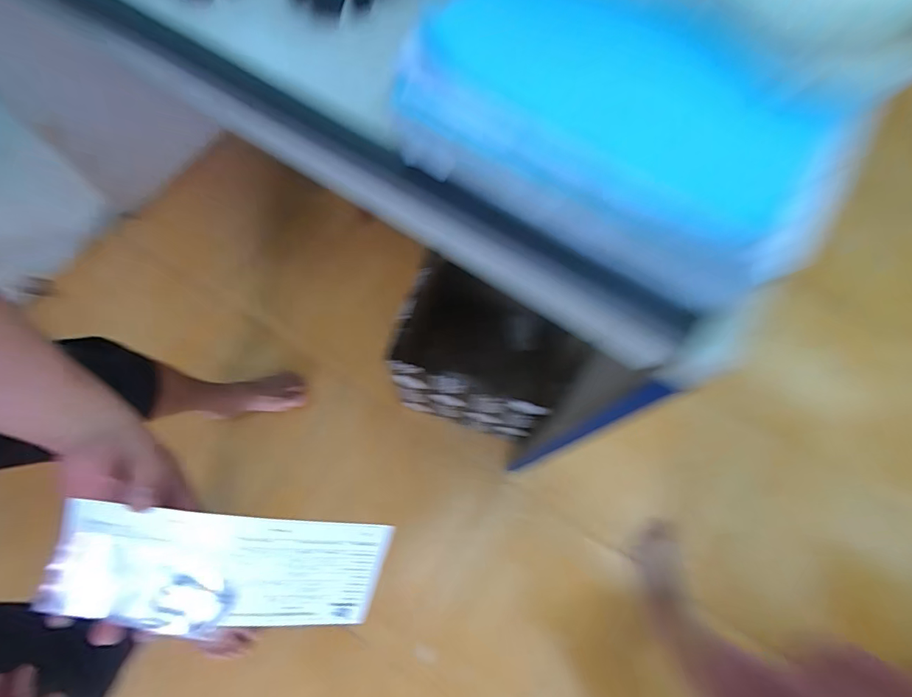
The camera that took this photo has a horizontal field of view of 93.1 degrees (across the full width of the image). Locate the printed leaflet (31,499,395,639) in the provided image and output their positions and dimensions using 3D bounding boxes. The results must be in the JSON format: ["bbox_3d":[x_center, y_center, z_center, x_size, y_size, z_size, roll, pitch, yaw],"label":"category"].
[{"bbox_3d":[-0.164,0.166,0.319,0.218,0.008,0.096,14,101,-21],"label":"printed leaflet"}]

